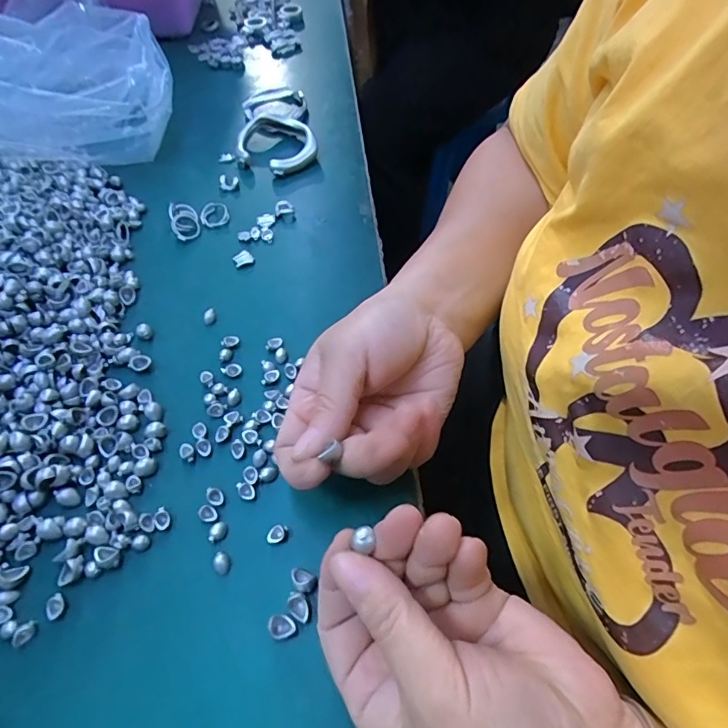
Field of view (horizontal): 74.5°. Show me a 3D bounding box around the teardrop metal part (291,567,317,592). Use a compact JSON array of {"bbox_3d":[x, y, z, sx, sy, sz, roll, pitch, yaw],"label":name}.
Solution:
[{"bbox_3d":[-0.029,0.102,0.227,0.013,0.008,0.010,29,59,16],"label":"teardrop metal part"}]

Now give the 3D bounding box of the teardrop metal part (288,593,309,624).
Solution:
[{"bbox_3d":[-0.030,0.112,0.220,0.008,0.006,0.012,-25,60,-15],"label":"teardrop metal part"}]

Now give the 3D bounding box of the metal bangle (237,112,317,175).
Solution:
[{"bbox_3d":[-0.076,-0.192,0.417,0.064,0.022,0.072,-10,57,-6],"label":"metal bangle"}]

